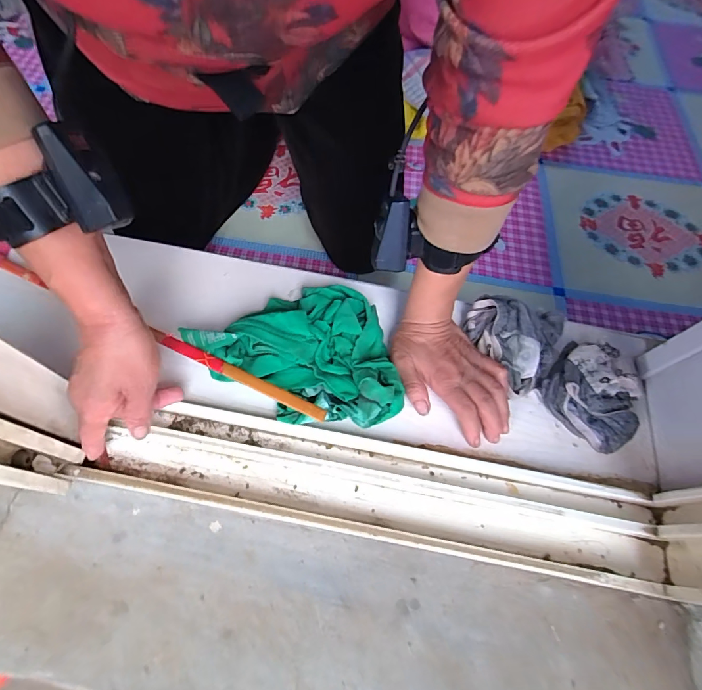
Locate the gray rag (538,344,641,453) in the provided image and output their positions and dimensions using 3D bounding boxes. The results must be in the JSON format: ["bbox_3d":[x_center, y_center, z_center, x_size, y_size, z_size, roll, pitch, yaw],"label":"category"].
[{"bbox_3d":[0.267,0.050,0.431,0.100,0.040,0.099,40,68,15],"label":"gray rag"}]

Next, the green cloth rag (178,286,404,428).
[{"bbox_3d":[-0.062,0.010,0.424,0.205,0.052,0.167,-8,65,-7],"label":"green cloth rag"}]

